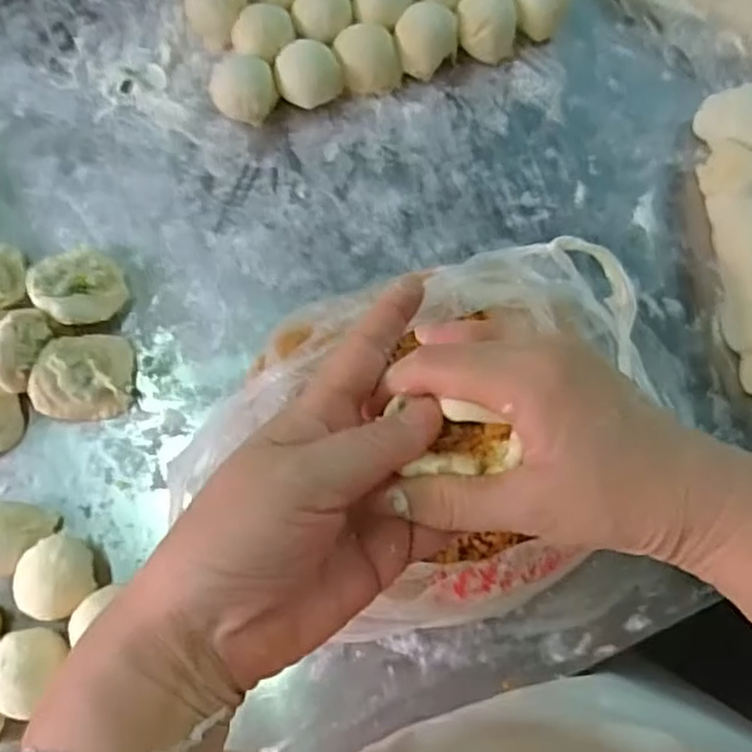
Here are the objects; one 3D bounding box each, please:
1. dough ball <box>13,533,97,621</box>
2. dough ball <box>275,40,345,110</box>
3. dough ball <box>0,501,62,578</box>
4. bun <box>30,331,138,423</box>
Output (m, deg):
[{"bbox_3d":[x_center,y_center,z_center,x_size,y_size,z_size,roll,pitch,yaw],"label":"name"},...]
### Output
[{"bbox_3d":[-0.183,0.118,0.414,0.044,0.037,0.045,0,74,1],"label":"dough ball"},{"bbox_3d":[-0.048,-0.211,0.505,0.042,0.033,0.039,0,74,1],"label":"dough ball"},{"bbox_3d":[-0.217,0.095,0.421,0.035,0.039,0.043,34,78,10],"label":"dough ball"},{"bbox_3d":[-0.185,-0.001,0.452,0.058,0.029,0.054,-6,74,-1],"label":"bun"}]

